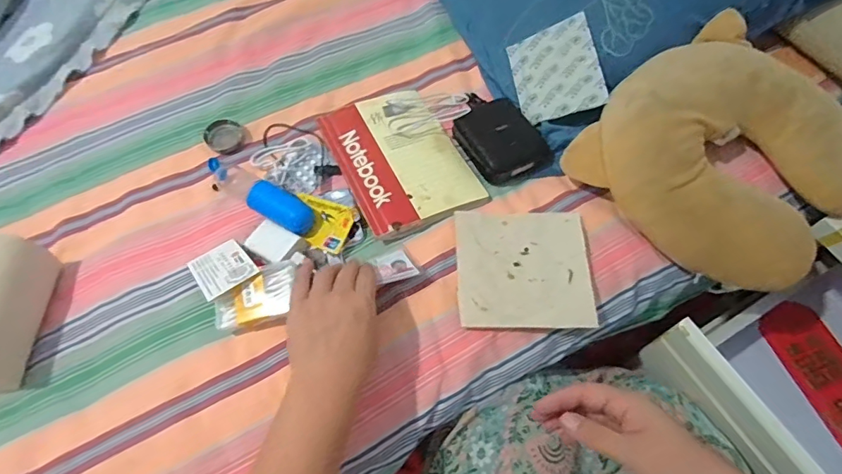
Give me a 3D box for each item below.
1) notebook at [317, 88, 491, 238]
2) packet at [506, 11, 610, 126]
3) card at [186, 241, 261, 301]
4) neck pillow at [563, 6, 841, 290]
[{"bbox_3d":[-0.025,-0.095,0.577,0.138,0.018,0.194,-23,64,-12],"label":"notebook"},{"bbox_3d":[0.161,-0.198,0.583,0.100,0.010,0.126,-19,66,29],"label":"packet"},{"bbox_3d":[-0.203,0.031,0.495,0.053,0.005,0.080,-32,39,-22],"label":"card"},{"bbox_3d":[0.346,-0.093,0.534,0.275,0.085,0.262,-38,68,-18],"label":"neck pillow"}]

